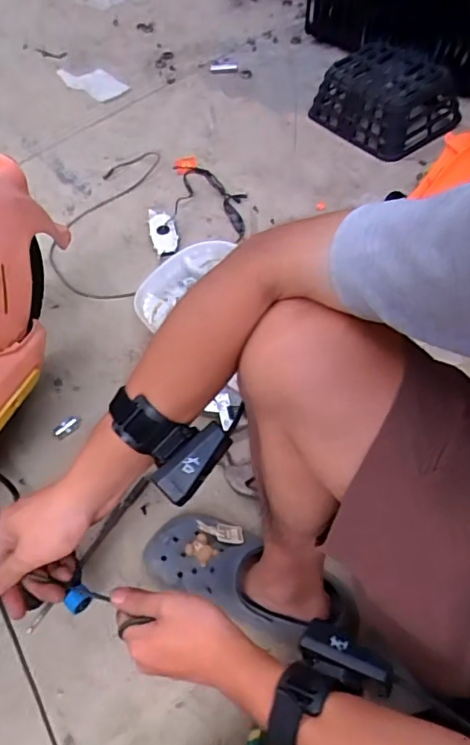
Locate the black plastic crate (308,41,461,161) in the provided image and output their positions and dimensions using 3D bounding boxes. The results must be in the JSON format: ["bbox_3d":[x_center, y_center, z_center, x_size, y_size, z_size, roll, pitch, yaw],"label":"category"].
[{"bbox_3d":[0.374,-0.693,1.310,0.253,0.135,0.326,-30,57,-17],"label":"black plastic crate"}]

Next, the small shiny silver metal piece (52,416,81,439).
[{"bbox_3d":[-0.267,0.088,0.830,0.049,0.015,0.017,-39,60,-23],"label":"small shiny silver metal piece"}]

